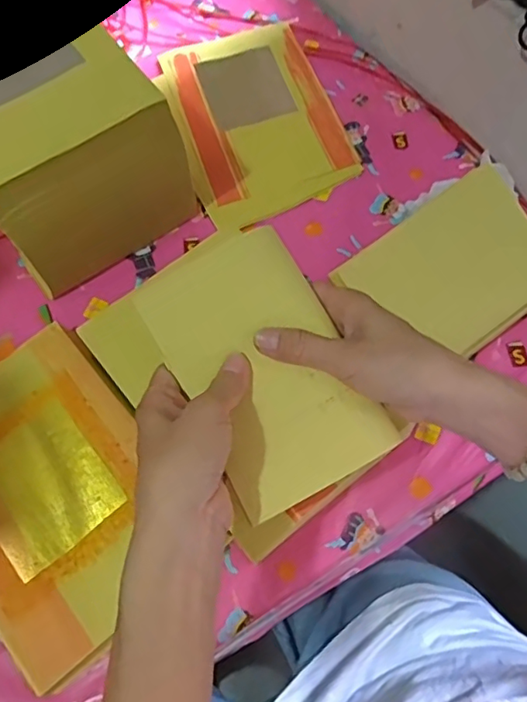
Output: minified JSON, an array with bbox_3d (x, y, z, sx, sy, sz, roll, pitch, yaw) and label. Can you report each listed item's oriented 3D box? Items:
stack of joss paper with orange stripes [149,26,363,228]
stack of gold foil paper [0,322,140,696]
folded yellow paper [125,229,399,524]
[{"bbox_3d":[-0.009,-0.255,0.605,0.168,0.011,0.256,-18,66,-6],"label":"stack of joss paper with orange stripes"},{"bbox_3d":[-0.163,0.106,0.436,0.157,0.029,0.232,-38,69,-15],"label":"stack of gold foil paper"},{"bbox_3d":[0.000,0.011,0.353,0.101,0.013,0.161,-29,80,-4],"label":"folded yellow paper"}]

